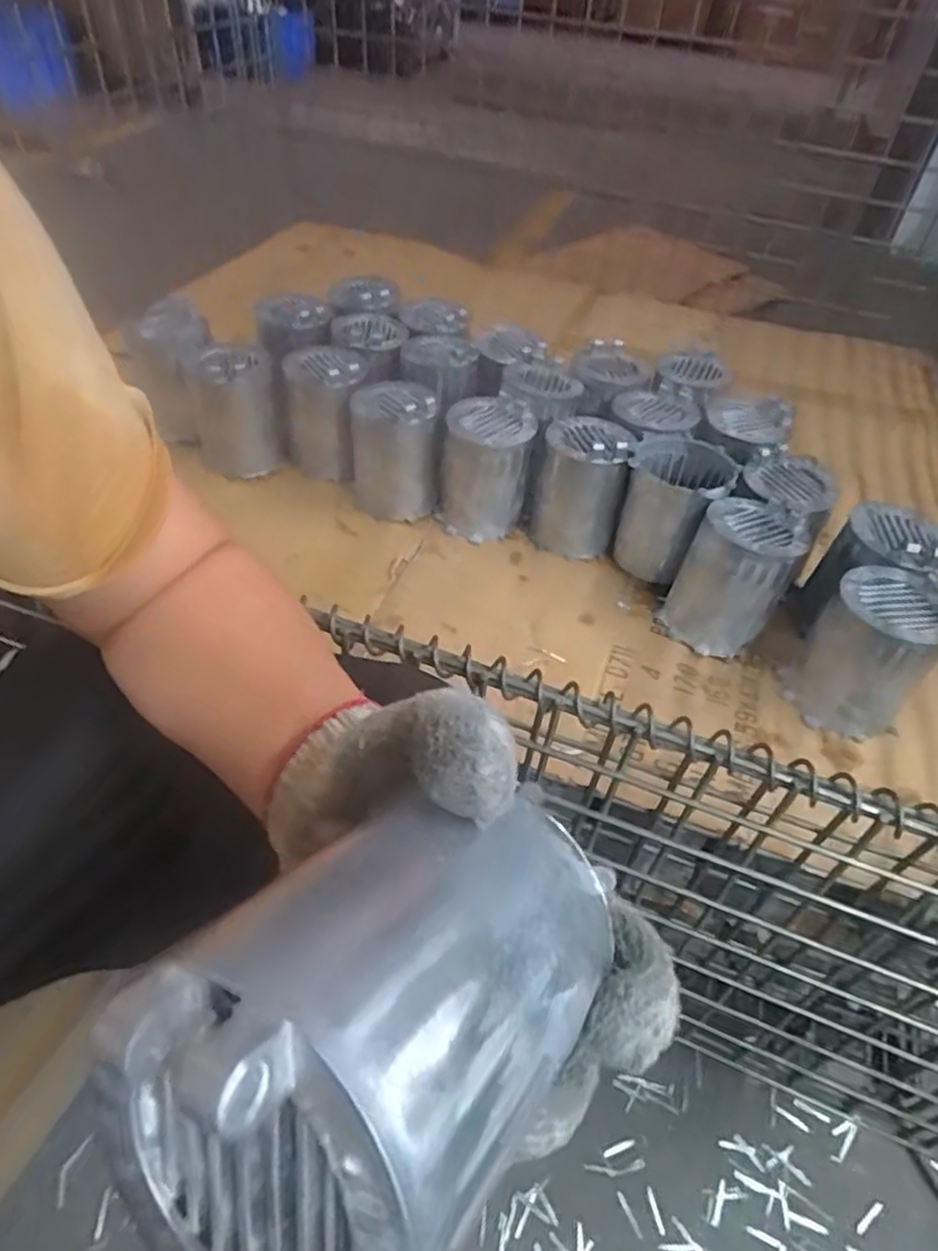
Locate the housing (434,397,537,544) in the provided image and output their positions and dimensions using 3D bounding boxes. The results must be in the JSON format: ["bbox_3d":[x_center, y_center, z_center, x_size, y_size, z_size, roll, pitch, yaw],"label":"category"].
[{"bbox_3d":[0.014,-0.156,0.724,0.086,0.129,0.086,1,47,-5],"label":"housing"}]

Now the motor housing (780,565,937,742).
[{"bbox_3d":[0.322,0.024,0.576,0.089,0.125,0.090,29,51,20],"label":"motor housing"}]

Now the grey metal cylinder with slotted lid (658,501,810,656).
[{"bbox_3d":[0.235,-0.042,0.631,0.085,0.110,0.092,31,51,21],"label":"grey metal cylinder with slotted lid"}]

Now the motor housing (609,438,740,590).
[{"bbox_3d":[0.194,-0.109,0.690,0.094,0.117,0.092,25,49,17],"label":"motor housing"}]

